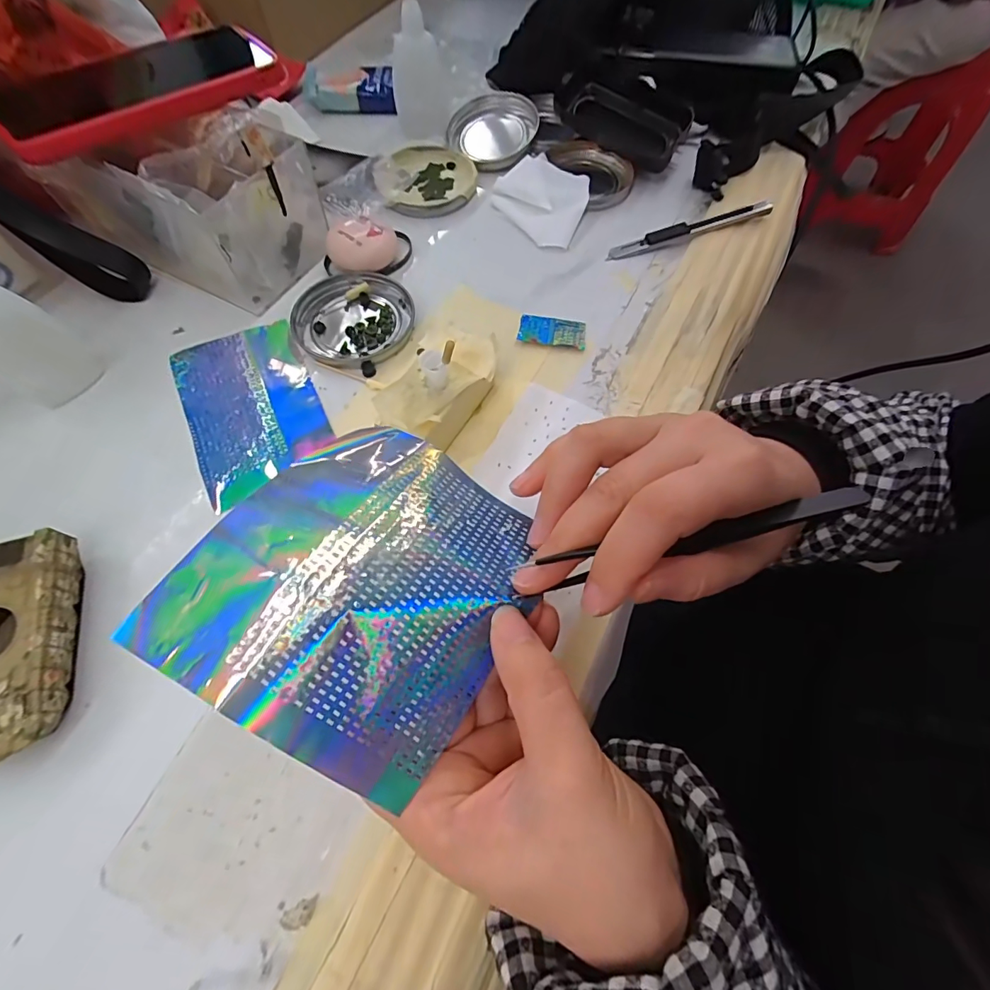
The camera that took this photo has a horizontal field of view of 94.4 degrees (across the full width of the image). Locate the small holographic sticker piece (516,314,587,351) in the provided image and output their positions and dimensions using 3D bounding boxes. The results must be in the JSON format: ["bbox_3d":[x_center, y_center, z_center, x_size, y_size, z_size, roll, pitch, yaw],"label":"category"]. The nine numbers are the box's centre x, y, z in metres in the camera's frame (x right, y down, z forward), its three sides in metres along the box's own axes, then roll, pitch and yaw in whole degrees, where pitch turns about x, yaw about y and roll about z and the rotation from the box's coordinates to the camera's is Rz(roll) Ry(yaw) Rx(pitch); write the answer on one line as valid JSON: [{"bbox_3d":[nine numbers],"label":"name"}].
[{"bbox_3d":[0.039,-0.112,0.311,0.046,0.004,0.025,9,65,3],"label":"small holographic sticker piece"}]

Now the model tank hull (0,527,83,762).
[{"bbox_3d":[-0.220,0.069,0.209,0.050,0.027,0.095,-14,66,-8],"label":"model tank hull"}]

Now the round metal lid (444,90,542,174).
[{"bbox_3d":[-0.001,-0.312,0.391,0.077,0.021,0.080,0,65,-1],"label":"round metal lid"}]

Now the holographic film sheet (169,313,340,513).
[{"bbox_3d":[-0.151,-0.057,0.282,0.076,0.005,0.118,-27,68,-13],"label":"holographic film sheet"}]

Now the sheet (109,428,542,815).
[{"bbox_3d":[-0.041,0.029,0.166,0.101,0.018,0.117,36,58,-5],"label":"sheet"}]

